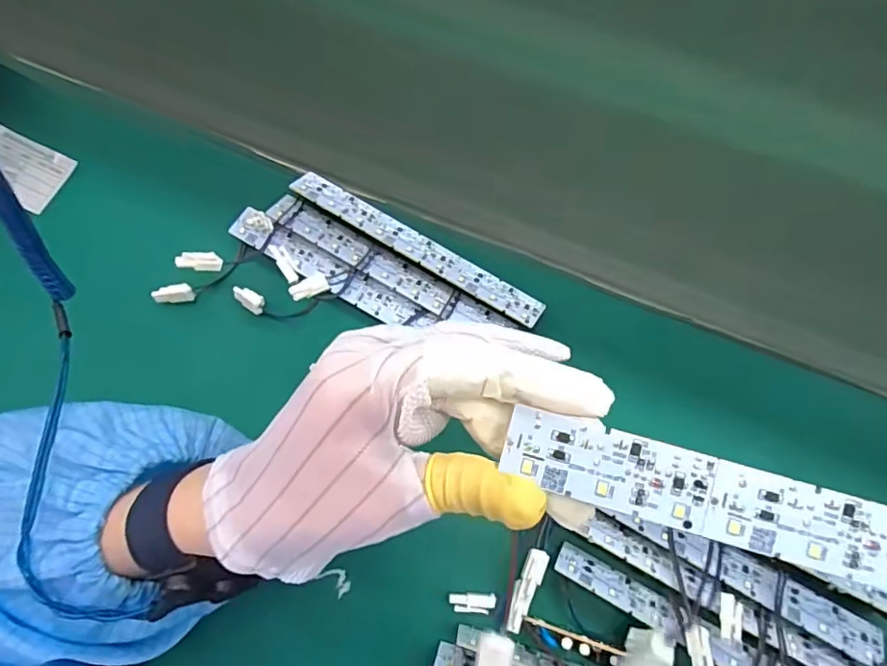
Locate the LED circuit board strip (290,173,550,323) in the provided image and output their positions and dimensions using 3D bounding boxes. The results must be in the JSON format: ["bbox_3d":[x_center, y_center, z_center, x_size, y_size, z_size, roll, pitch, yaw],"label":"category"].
[{"bbox_3d":[-0.018,-0.059,0.363,0.187,0.004,0.026,30,51,9],"label":"LED circuit board strip"}]

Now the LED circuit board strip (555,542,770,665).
[{"bbox_3d":[0.150,0.166,0.281,0.192,0.005,0.026,24,33,17],"label":"LED circuit board strip"}]

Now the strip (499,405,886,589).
[{"bbox_3d":[0.100,0.055,0.164,0.163,0.004,0.024,15,87,5],"label":"strip"}]

